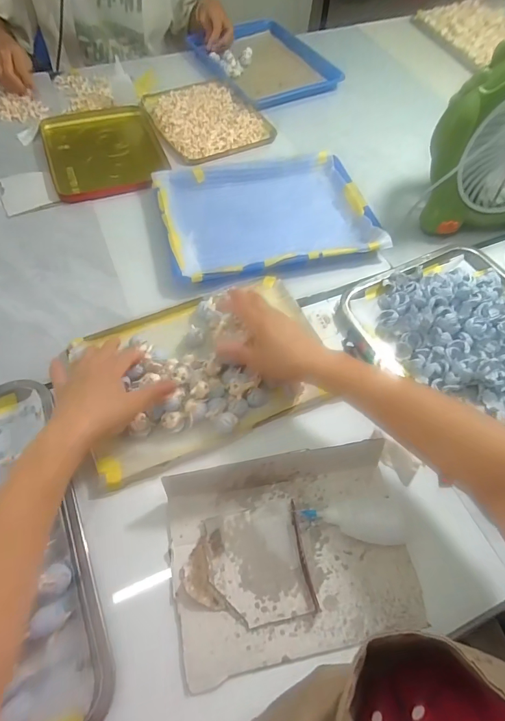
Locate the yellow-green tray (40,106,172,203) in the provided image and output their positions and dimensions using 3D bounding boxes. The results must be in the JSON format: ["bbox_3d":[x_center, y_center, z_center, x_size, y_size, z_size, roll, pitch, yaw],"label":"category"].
[{"bbox_3d":[-0.278,-0.399,0.743,0.200,0.019,0.264,-18,62,-13],"label":"yellow-green tray"}]

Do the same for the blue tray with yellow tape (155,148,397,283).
[{"bbox_3d":[0.020,-0.244,0.637,0.321,0.027,0.262,-11,60,-9],"label":"blue tray with yellow tape"}]

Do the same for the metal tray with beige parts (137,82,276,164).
[{"bbox_3d":[-0.094,-0.495,0.800,0.204,0.016,0.263,-21,62,-14],"label":"metal tray with beige parts"}]

